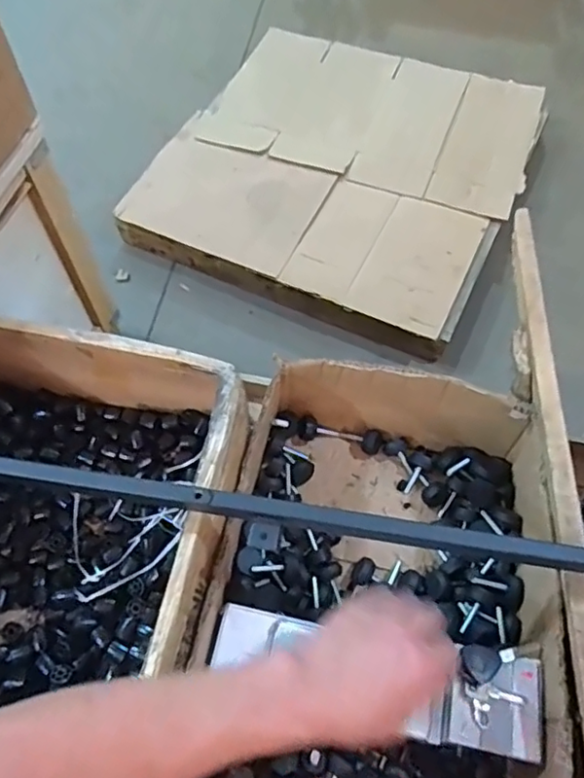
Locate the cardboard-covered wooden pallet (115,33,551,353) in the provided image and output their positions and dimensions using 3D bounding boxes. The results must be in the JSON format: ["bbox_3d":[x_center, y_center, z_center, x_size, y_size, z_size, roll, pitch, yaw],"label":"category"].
[{"bbox_3d":[0.155,-0.671,1.856,1.011,0.144,1.022,25,65,12],"label":"cardboard-covered wooden pallet"}]

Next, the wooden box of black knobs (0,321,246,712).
[{"bbox_3d":[-0.264,0.204,0.599,0.351,0.172,0.512,10,63,5],"label":"wooden box of black knobs"}]

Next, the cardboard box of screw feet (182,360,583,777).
[{"bbox_3d":[0.075,0.266,0.589,0.331,0.170,0.585,10,63,5],"label":"cardboard box of screw feet"}]

